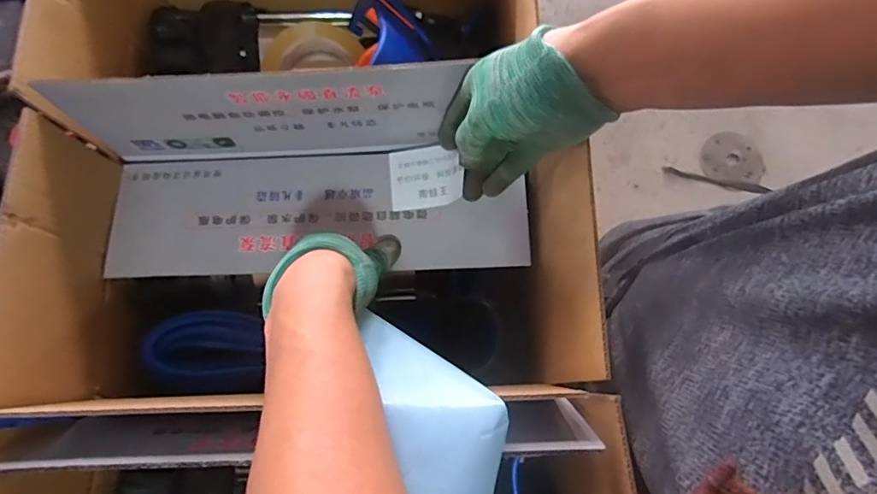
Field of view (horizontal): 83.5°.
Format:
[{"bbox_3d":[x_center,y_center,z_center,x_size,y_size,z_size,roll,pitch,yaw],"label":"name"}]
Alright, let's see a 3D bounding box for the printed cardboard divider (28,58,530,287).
[{"bbox_3d":[-0.114,-0.053,0.429,0.375,0.147,0.128,-3,75,-1],"label":"printed cardboard divider"}]

